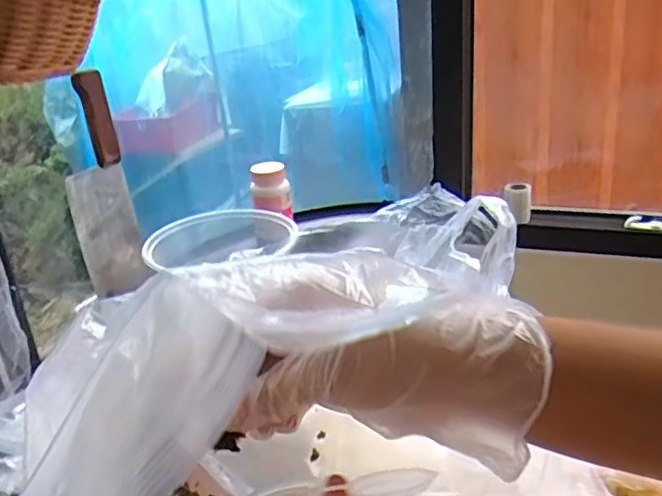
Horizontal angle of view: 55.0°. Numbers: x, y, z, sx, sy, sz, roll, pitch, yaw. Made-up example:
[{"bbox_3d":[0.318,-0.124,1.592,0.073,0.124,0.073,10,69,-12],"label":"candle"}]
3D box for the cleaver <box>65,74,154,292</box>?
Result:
[{"bbox_3d":[-0.275,-0.063,0.761,0.020,0.267,0.089,11,34,23],"label":"cleaver"}]

